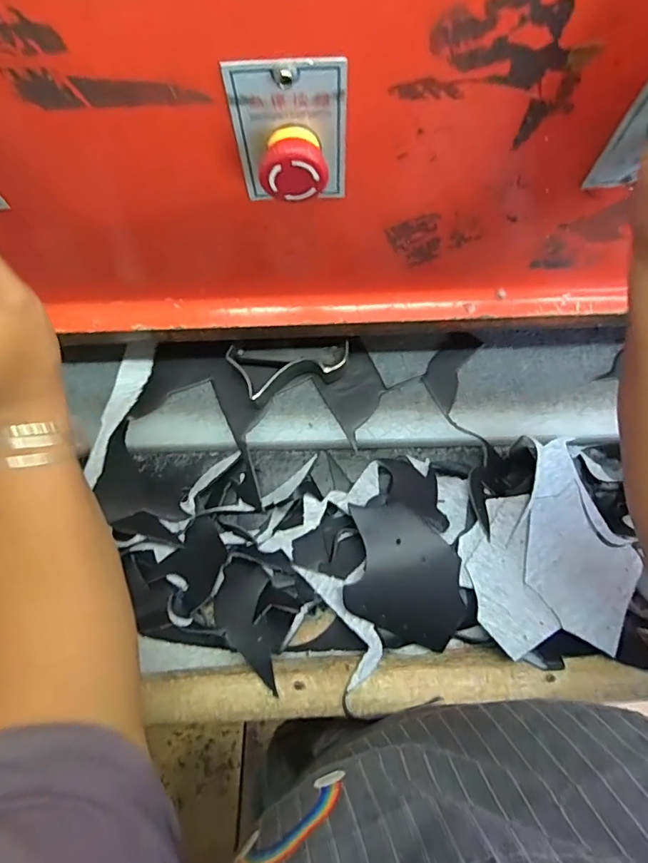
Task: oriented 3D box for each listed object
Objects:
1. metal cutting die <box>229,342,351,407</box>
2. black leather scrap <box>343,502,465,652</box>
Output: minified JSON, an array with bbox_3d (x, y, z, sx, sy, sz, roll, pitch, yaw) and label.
[{"bbox_3d":[-0.031,-0.052,0.489,0.112,0.035,0.057,-2,72,-1],"label":"metal cutting die"},{"bbox_3d":[0.072,0.124,0.450,0.101,0.018,0.110,10,72,3],"label":"black leather scrap"}]

